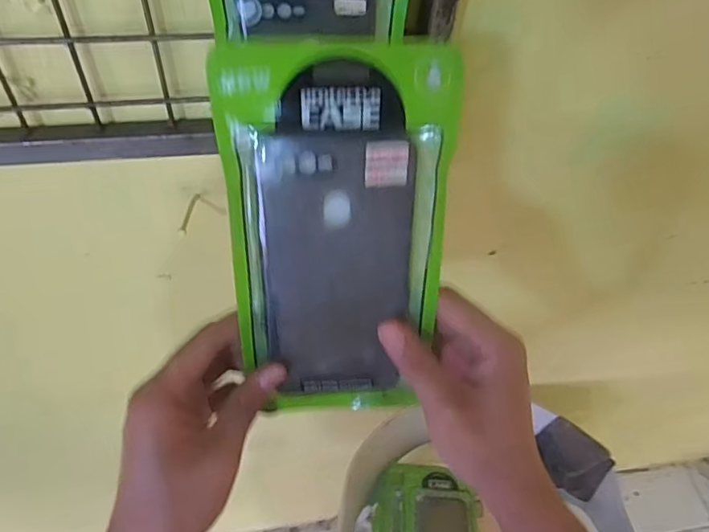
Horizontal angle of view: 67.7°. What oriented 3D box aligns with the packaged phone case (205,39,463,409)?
[{"bbox_3d":[-0.007,-0.004,0.275,0.109,0.207,0.009,-3,28,-6],"label":"packaged phone case"}]

